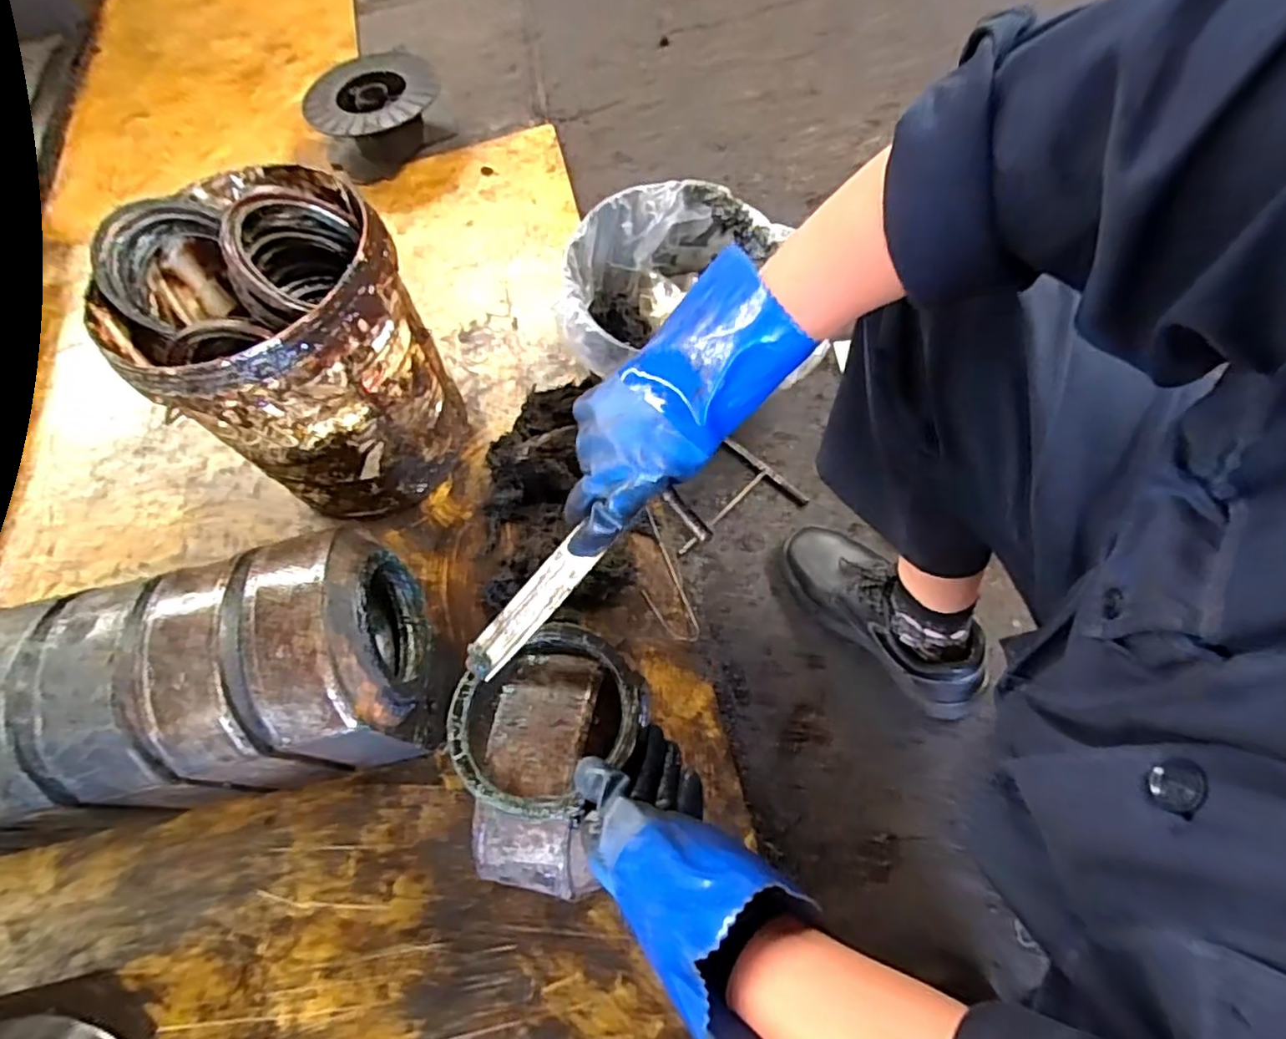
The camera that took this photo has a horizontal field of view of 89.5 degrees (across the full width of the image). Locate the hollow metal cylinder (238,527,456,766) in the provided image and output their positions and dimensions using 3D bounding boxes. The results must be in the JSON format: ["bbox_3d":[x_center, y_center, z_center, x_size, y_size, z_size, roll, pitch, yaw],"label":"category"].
[{"bbox_3d":[-0.309,0.135,0.699,0.120,0.238,0.209,-15,64,-2],"label":"hollow metal cylinder"}]

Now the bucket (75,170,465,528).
[{"bbox_3d":[-0.414,-0.196,0.803,0.286,0.363,0.278,-3,63,6],"label":"bucket"}]

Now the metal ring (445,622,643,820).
[{"bbox_3d":[-0.078,0.164,0.534,0.162,0.024,0.143,-34,67,-13],"label":"metal ring"}]

